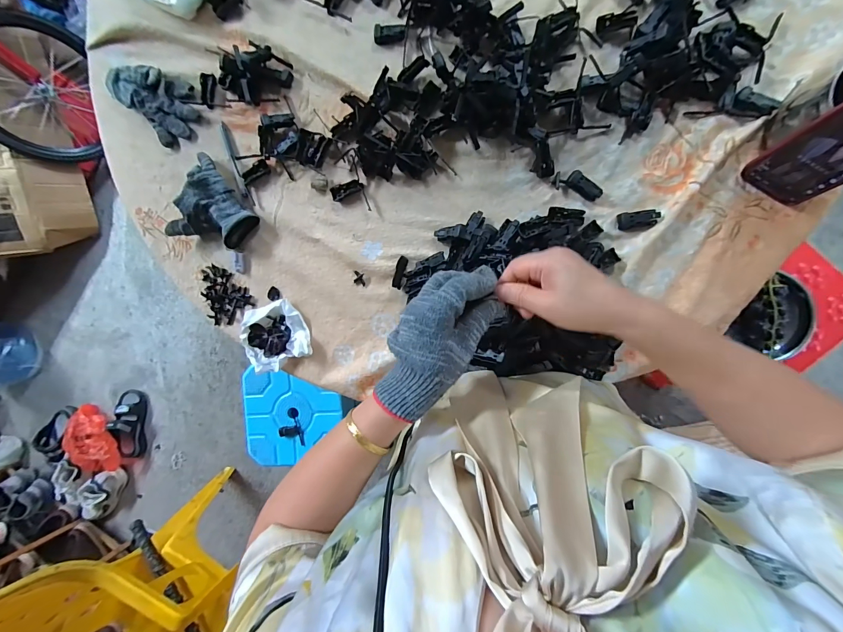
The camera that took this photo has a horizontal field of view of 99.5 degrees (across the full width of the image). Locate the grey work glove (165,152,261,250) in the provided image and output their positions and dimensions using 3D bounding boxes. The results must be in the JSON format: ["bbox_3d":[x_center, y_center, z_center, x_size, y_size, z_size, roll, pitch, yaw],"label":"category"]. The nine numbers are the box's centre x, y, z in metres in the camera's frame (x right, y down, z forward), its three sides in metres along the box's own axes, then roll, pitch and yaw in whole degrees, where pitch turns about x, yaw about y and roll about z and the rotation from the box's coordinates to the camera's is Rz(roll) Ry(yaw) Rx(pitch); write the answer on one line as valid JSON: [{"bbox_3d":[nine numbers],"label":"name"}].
[{"bbox_3d":[-0.315,-0.159,0.537,0.126,0.041,0.129,32,96,7],"label":"grey work glove"}]

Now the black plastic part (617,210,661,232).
[{"bbox_3d":[0.279,-0.123,0.458,0.048,0.011,0.023,-3,91,9],"label":"black plastic part"}]

